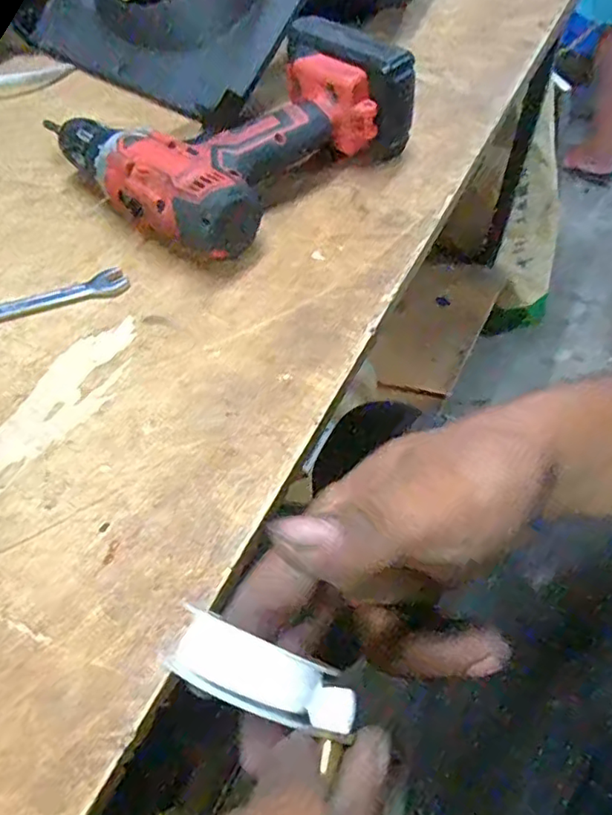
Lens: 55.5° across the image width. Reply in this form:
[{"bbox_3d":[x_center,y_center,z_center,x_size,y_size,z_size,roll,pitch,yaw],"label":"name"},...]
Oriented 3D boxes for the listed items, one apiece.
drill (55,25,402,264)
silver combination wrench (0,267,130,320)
[{"bbox_3d":[-0.055,-0.203,0.415,0.176,0.075,0.206,38,63,27],"label":"drill"},{"bbox_3d":[-0.178,-0.061,0.357,0.135,0.006,0.020,-19,54,-11],"label":"silver combination wrench"}]

